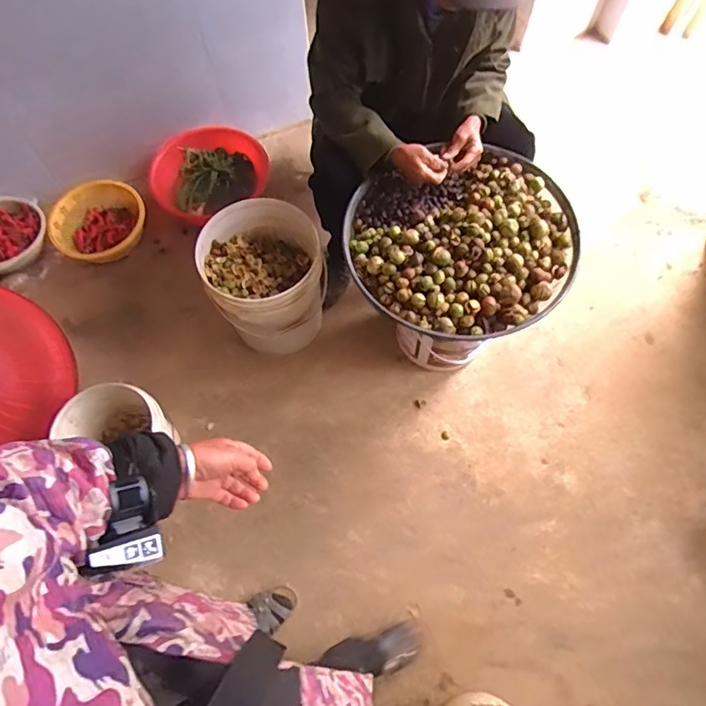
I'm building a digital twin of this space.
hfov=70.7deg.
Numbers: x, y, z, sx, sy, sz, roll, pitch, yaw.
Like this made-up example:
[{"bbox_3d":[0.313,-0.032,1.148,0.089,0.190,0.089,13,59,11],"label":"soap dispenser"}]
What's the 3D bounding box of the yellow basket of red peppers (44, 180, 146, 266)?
[{"bbox_3d":[-0.805,-0.412,1.590,0.285,0.108,0.267,-2,67,4],"label":"yellow basket of red peppers"}]

